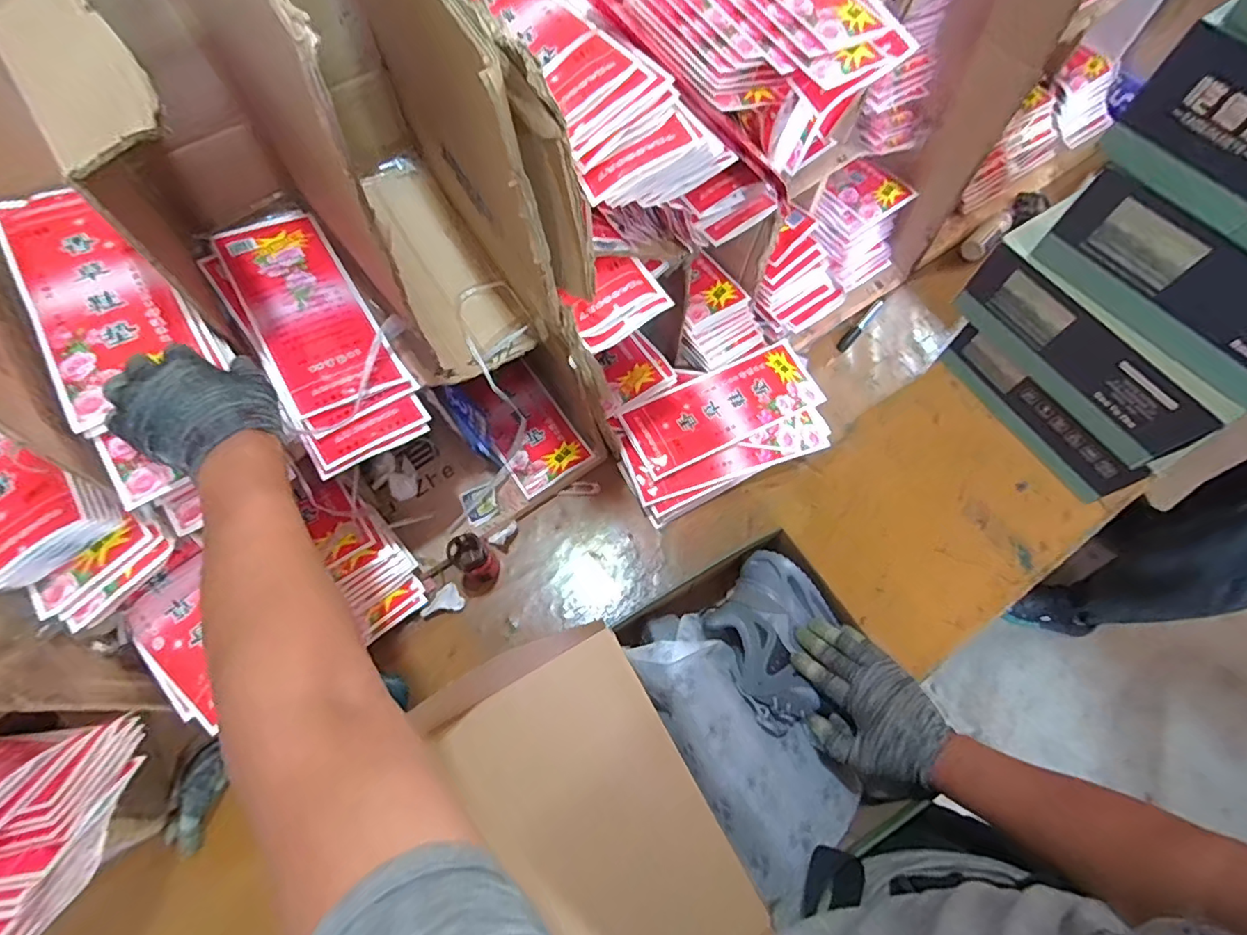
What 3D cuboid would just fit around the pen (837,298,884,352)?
[{"bbox_3d":[0.415,-0.248,0.969,0.018,0.019,0.128,41,73,15],"label":"pen"}]

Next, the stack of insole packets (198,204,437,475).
[{"bbox_3d":[-0.351,-0.152,0.643,0.144,0.051,0.322,-34,71,-13],"label":"stack of insole packets"}]

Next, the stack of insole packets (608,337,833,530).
[{"bbox_3d":[0.153,-0.060,0.865,0.324,0.068,0.180,-23,69,-9],"label":"stack of insole packets"}]

